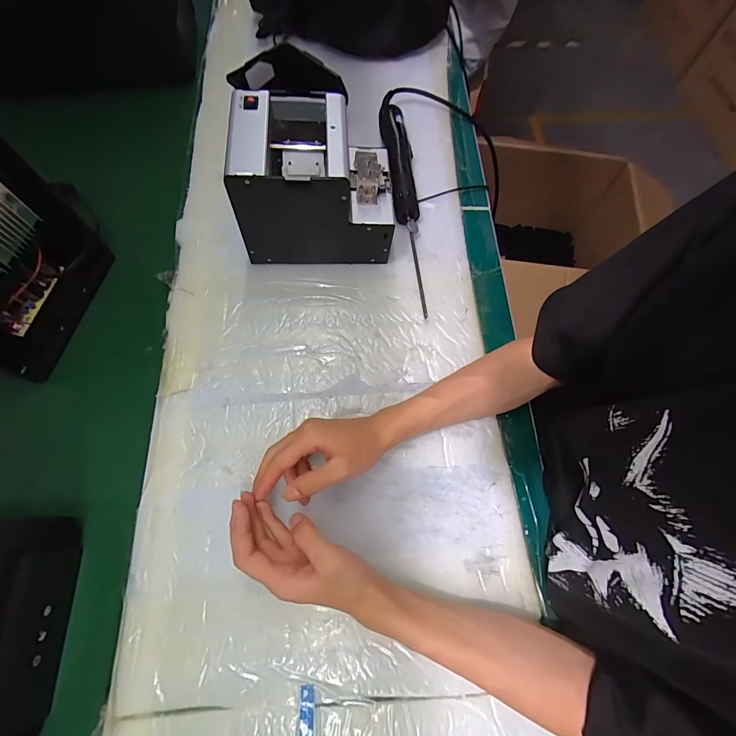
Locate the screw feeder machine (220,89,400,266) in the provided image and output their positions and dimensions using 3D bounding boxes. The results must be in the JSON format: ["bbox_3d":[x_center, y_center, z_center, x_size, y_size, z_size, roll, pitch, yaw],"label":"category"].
[{"bbox_3d":[-0.059,-0.218,0.455,0.172,0.147,0.122,-1,68,-3],"label":"screw feeder machine"}]

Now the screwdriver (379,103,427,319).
[{"bbox_3d":[0.055,-0.234,0.523,0.044,0.046,0.346,-6,69,-5],"label":"screwdriver"}]

